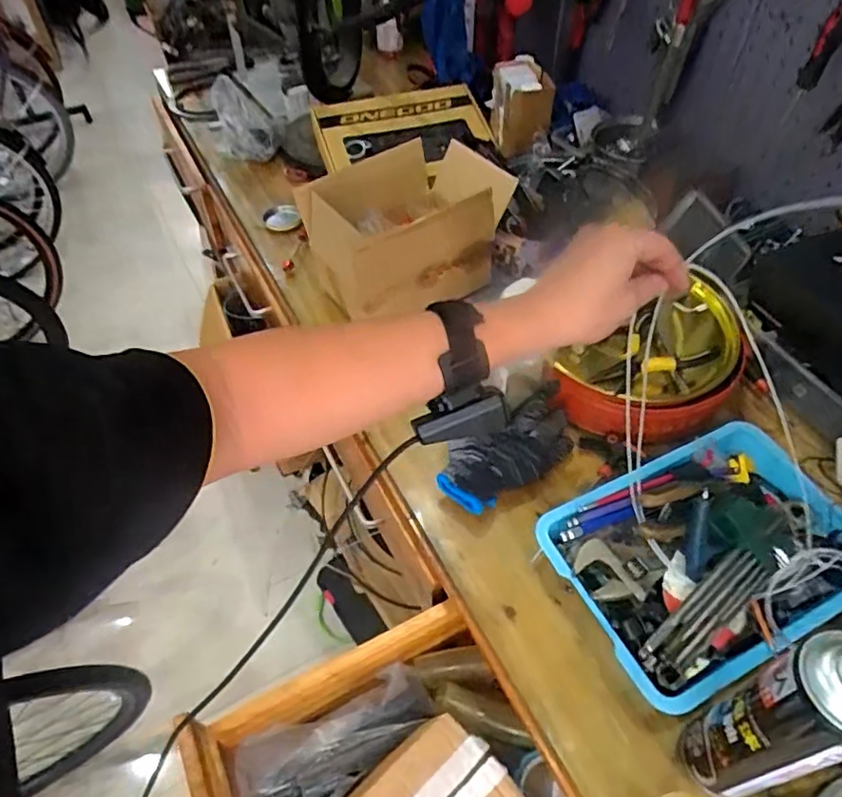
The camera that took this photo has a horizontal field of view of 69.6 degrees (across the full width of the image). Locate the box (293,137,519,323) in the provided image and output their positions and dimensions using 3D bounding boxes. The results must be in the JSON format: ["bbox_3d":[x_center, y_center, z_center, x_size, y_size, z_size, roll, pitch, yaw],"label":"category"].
[{"bbox_3d":[-0.024,-0.279,0.922,0.279,0.166,0.221,-19,53,-14],"label":"box"}]

